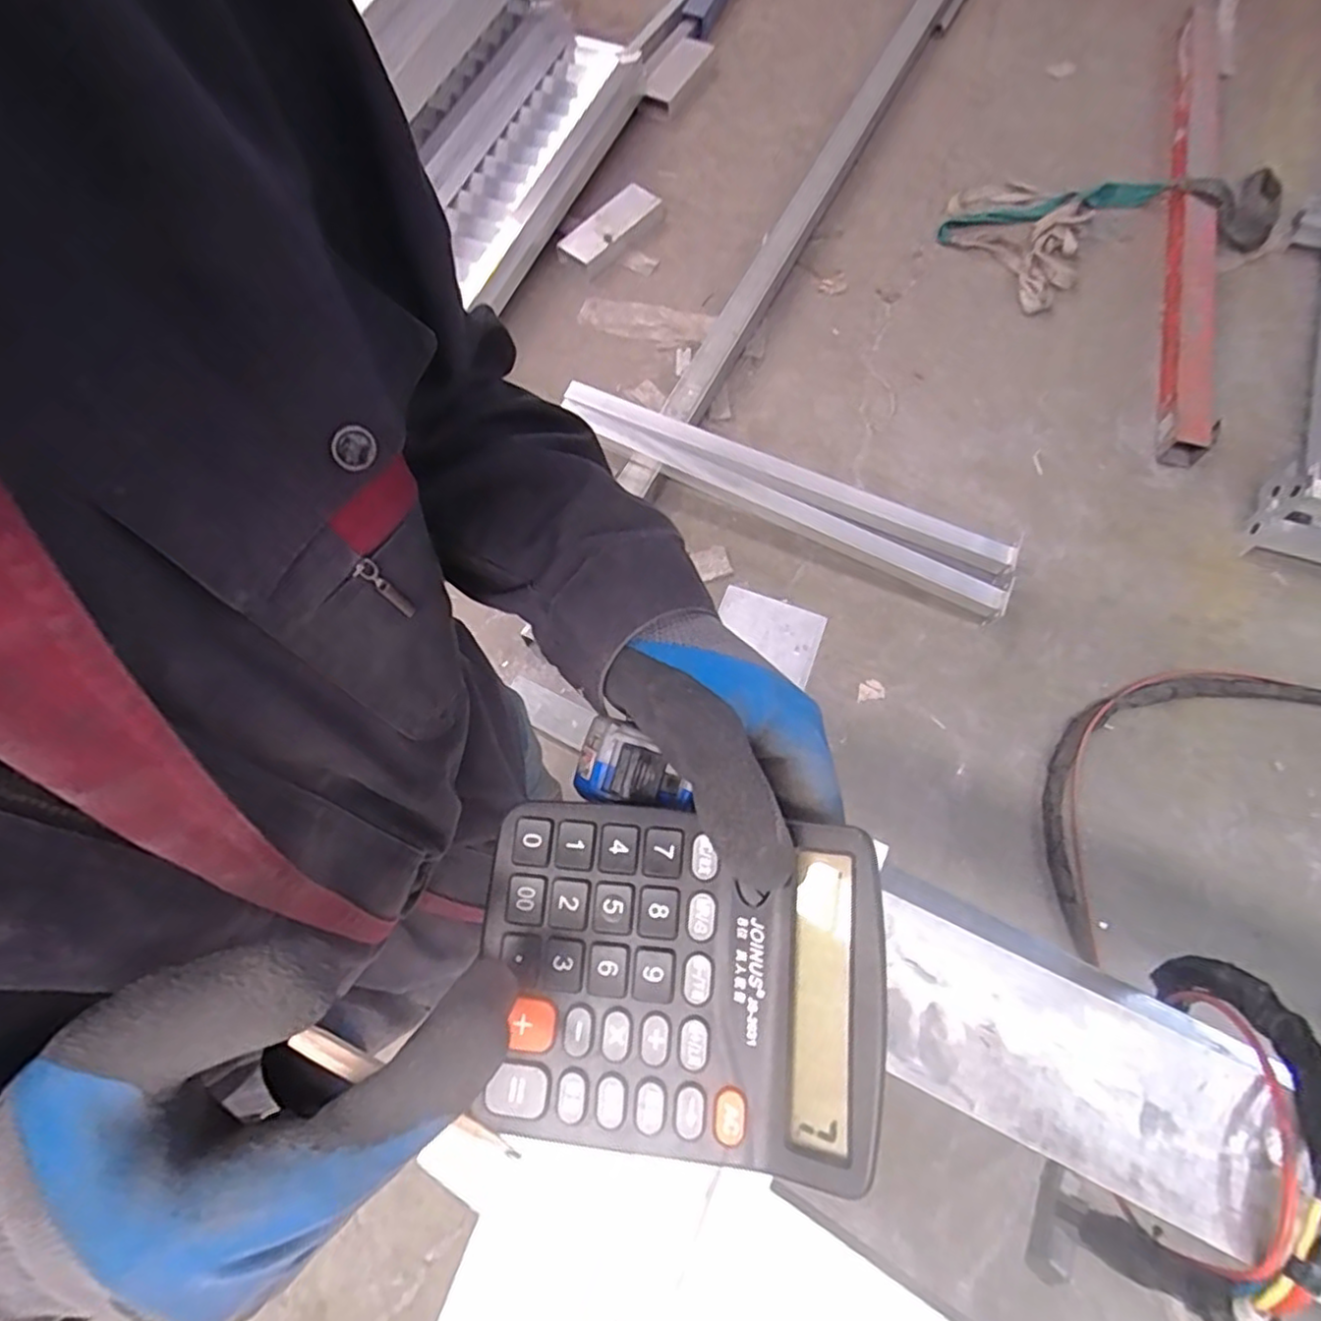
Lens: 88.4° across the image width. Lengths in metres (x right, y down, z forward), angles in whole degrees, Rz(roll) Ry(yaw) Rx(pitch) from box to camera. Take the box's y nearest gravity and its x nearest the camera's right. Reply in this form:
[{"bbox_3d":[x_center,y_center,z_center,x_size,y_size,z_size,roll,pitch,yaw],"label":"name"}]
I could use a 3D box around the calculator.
[{"bbox_3d":[0.006,0.114,0.241,0.142,0.033,0.115,5,70,3],"label":"calculator"}]

